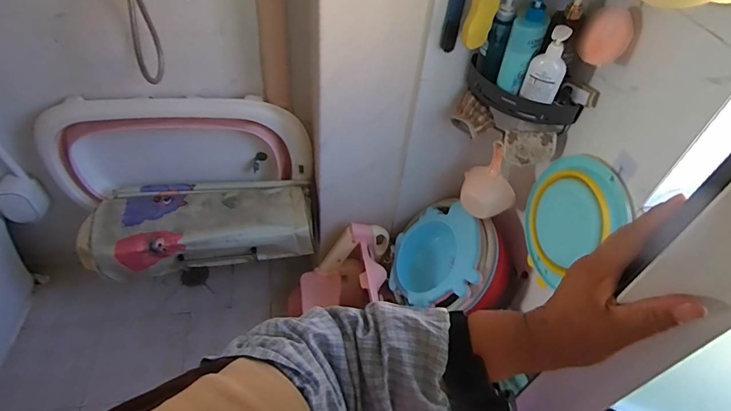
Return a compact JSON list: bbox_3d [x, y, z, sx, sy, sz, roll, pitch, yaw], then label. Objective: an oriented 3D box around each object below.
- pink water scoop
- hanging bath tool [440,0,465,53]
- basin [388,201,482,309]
[{"bbox_3d":[0.343,-0.066,1.138,0.146,0.192,0.096,22,49,14],"label":"pink water scoop"},{"bbox_3d":[0.202,-0.433,0.949,0.036,0.162,0.024,11,48,4],"label":"hanging bath tool"},{"bbox_3d":[0.237,0.159,1.313,0.110,0.322,0.302,28,48,-36],"label":"basin"}]

